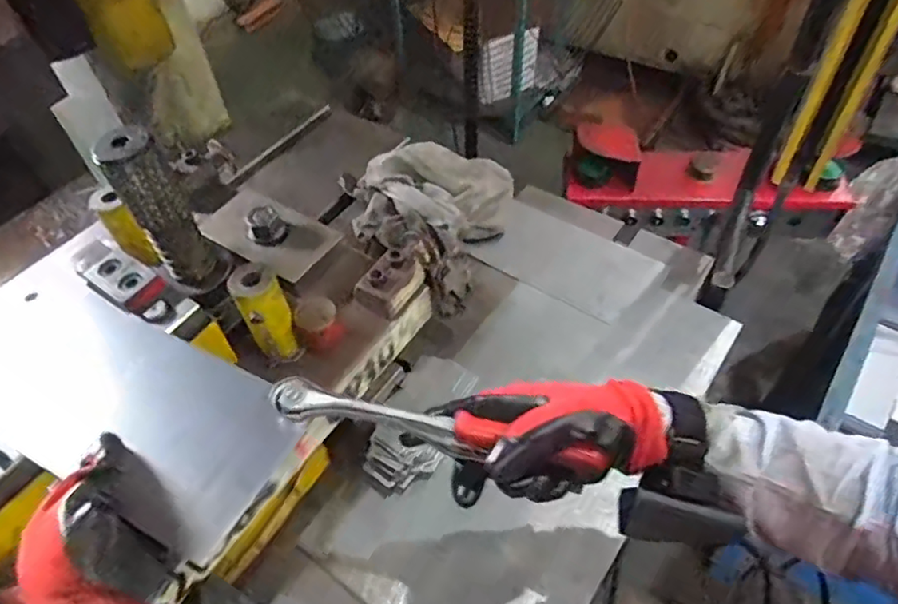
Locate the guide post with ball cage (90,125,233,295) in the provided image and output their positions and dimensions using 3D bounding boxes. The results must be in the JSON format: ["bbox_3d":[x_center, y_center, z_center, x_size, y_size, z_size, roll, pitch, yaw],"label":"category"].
[{"bbox_3d":[-0.245,-0.074,0.525,0.055,0.158,0.046,-31,55,-19],"label":"guide post with ball cage"}]

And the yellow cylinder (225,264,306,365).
[{"bbox_3d":[-0.162,0.013,0.539,0.038,0.096,0.041,-25,53,-15],"label":"yellow cylinder"}]

